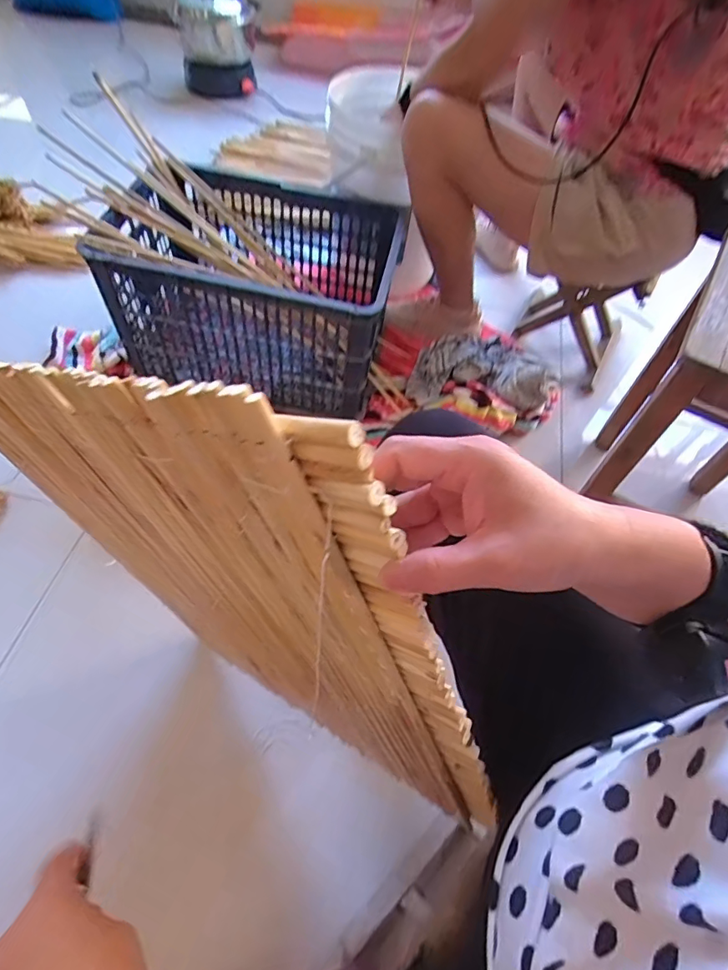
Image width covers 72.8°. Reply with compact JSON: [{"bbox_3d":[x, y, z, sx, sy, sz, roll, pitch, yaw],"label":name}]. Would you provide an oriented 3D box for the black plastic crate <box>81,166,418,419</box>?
[{"bbox_3d":[-0.192,-0.373,0.959,0.480,0.274,0.342,12,55,3],"label":"black plastic crate"}]

